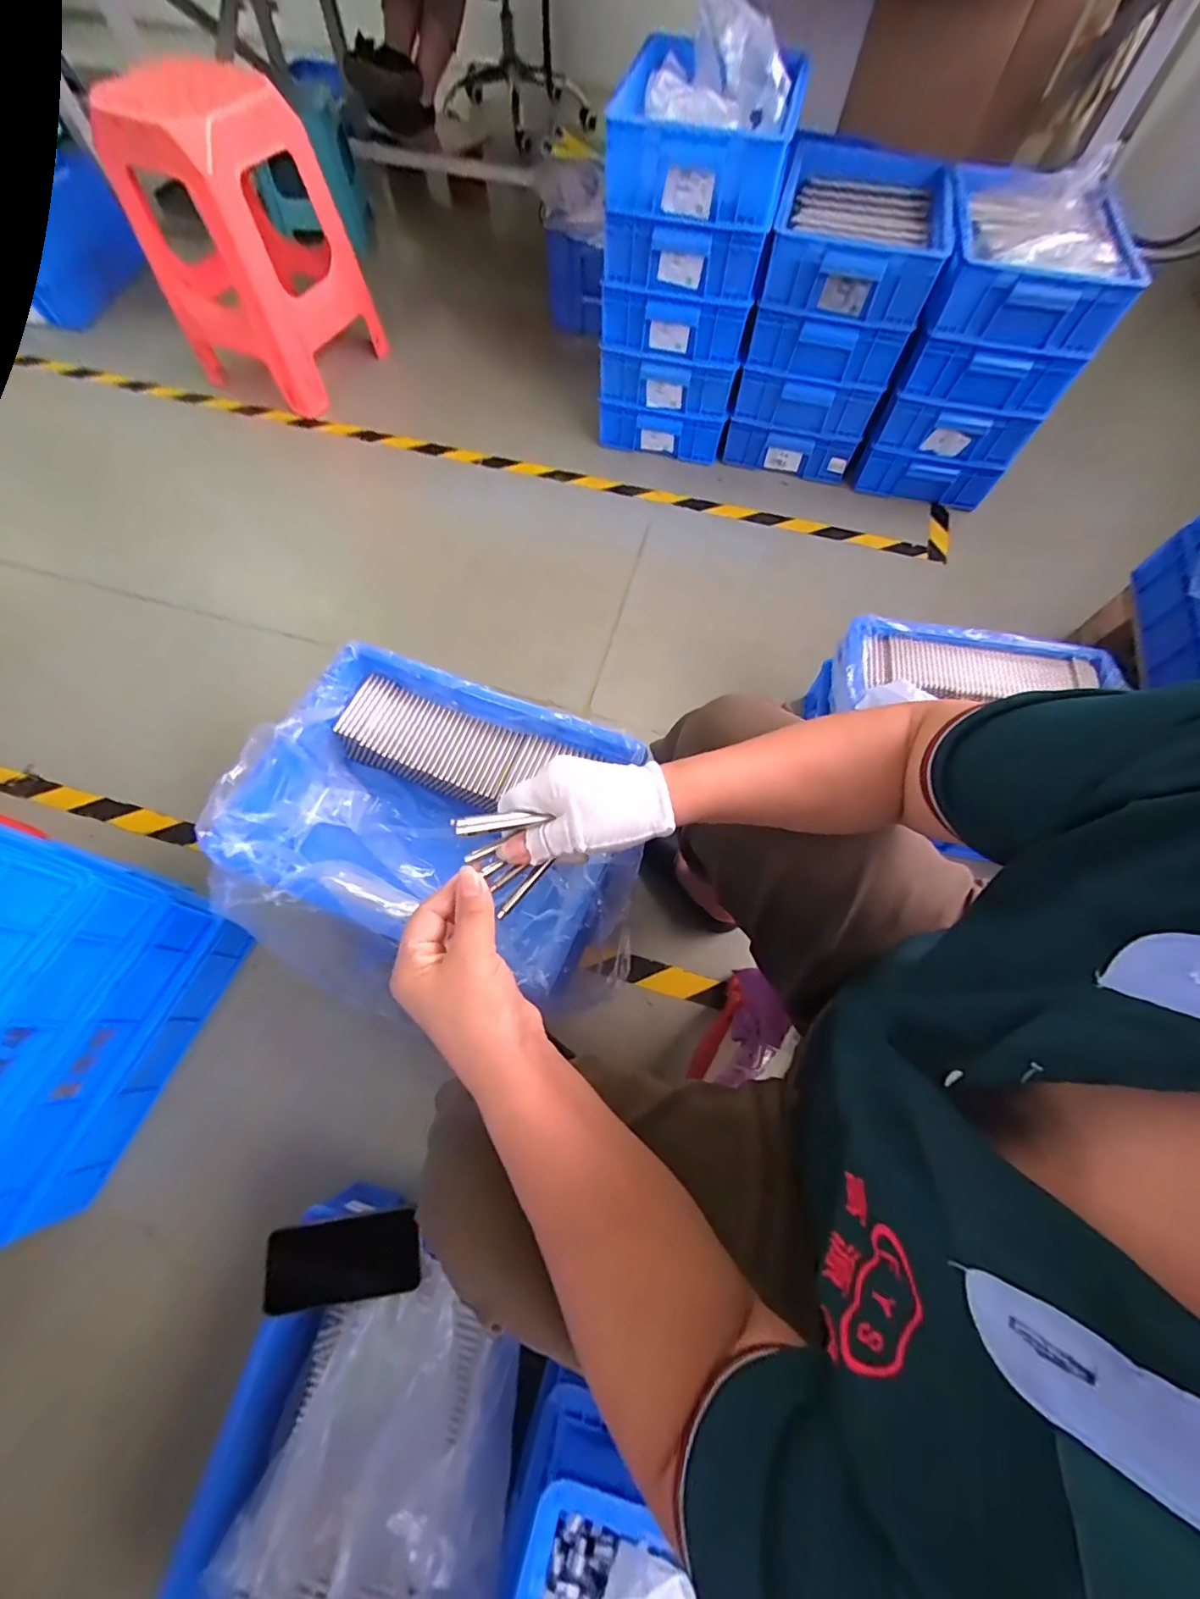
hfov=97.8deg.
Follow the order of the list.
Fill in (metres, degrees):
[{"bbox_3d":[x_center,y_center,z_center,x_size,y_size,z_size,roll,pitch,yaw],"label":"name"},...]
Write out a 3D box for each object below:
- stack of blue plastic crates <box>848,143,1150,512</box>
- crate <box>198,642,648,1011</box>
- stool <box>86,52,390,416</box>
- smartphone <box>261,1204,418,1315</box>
[{"bbox_3d":[0.825,-0.989,1.173,0.326,0.444,0.421,16,66,6],"label":"stack of blue plastic crates"},{"bbox_3d":[-0.182,0.018,0.631,0.408,0.124,0.330,20,67,7],"label":"crate"},{"bbox_3d":[-0.759,-1.217,1.160,0.300,0.482,0.339,30,68,11],"label":"stool"},{"bbox_3d":[-0.276,0.497,0.566,0.154,0.012,0.076,-1,65,-11],"label":"smartphone"}]

